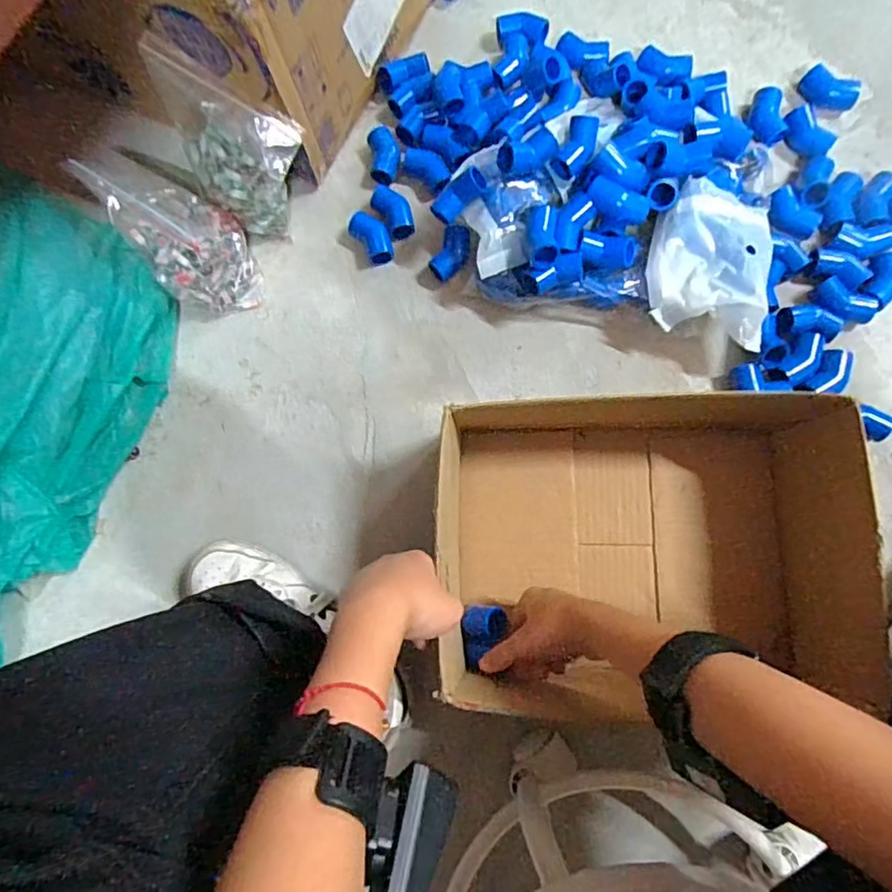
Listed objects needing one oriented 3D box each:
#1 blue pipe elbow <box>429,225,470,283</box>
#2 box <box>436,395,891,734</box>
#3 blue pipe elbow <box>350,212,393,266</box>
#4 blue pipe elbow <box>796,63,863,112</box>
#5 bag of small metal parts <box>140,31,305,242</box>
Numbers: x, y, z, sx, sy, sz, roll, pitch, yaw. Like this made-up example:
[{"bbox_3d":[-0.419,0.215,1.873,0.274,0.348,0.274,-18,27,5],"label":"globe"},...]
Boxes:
[{"bbox_3d":[0.006,-0.190,0.586,0.031,0.020,0.052,28,87,6],"label":"blue pipe elbow"},{"bbox_3d":[0.167,0.080,0.481,0.325,0.120,0.231,-3,84,4],"label":"box"},{"bbox_3d":[-0.073,-0.210,0.593,0.030,0.020,0.057,-36,83,0],"label":"blue pipe elbow"},{"bbox_3d":[0.378,-0.350,0.586,0.055,0.022,0.032,34,88,7],"label":"blue pipe elbow"},{"bbox_3d":[-0.192,-0.259,0.541,0.112,0.162,0.075,18,85,5],"label":"bag of small metal parts"}]

